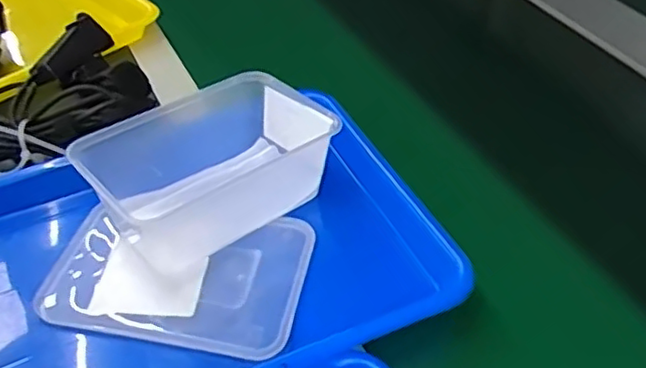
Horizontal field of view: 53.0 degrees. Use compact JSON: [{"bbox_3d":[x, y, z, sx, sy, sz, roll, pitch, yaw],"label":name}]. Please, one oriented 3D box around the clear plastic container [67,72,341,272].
[{"bbox_3d":[-0.075,-0.016,0.475,0.169,0.060,0.101,-30,51,-28],"label":"clear plastic container"}]

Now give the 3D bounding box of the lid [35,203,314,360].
[{"bbox_3d":[-0.101,0.060,0.440,0.172,0.008,0.106,7,44,7],"label":"lid"}]

